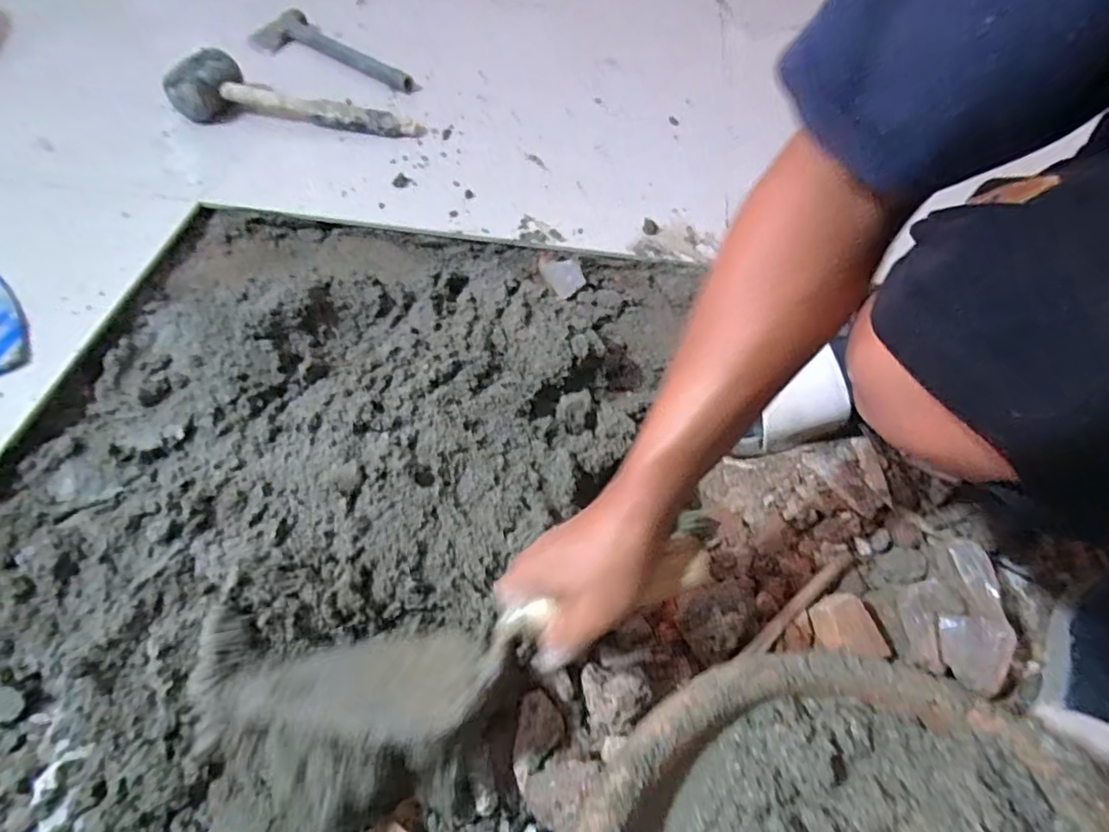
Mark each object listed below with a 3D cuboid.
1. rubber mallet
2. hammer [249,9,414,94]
[{"bbox_3d":[-0.326,-0.414,0.723,0.302,0.059,0.088,4,56,1],"label":"rubber mallet"},{"bbox_3d":[-0.329,-0.519,0.815,0.284,0.022,0.091,35,62,19],"label":"hammer"}]

